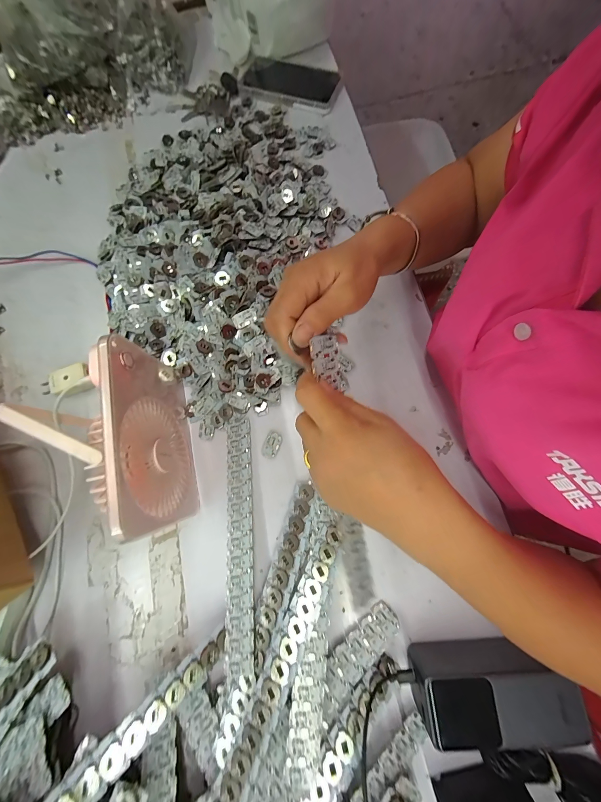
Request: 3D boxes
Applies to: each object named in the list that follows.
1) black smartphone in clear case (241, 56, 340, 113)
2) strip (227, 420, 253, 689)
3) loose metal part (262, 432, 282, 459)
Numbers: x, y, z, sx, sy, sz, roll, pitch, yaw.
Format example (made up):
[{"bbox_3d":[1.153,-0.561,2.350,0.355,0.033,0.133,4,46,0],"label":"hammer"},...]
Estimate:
[{"bbox_3d":[-0.019,-0.534,0.459,0.170,0.010,0.089,26,79,7],"label":"black smartphone in clear case"},{"bbox_3d":[-0.068,0.147,0.305,0.027,0.005,0.255,-8,71,9],"label":"strip"},{"bbox_3d":[-0.035,0.054,0.334,0.018,0.004,0.032,24,79,7],"label":"loose metal part"}]

